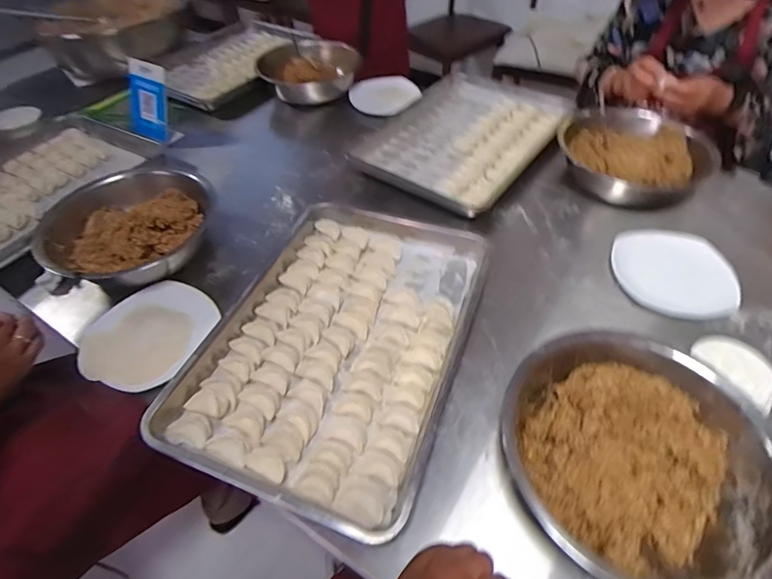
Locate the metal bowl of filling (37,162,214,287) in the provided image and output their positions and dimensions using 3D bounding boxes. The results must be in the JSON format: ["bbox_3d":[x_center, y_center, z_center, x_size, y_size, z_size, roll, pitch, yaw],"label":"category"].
[{"bbox_3d":[-0.457,-0.124,0.820,0.283,0.112,0.289,-1,50,1],"label":"metal bowl of filling"}]

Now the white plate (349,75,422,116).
[{"bbox_3d":[-0.004,-0.519,1.171,0.185,0.017,0.209,-14,51,-10],"label":"white plate"}]

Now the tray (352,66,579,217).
[{"bbox_3d":[0.190,-0.366,1.023,0.364,0.048,0.494,31,57,25],"label":"tray"}]

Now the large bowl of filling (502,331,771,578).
[{"bbox_3d":[0.277,0.180,0.504,0.266,0.090,0.286,-1,50,1],"label":"large bowl of filling"}]

